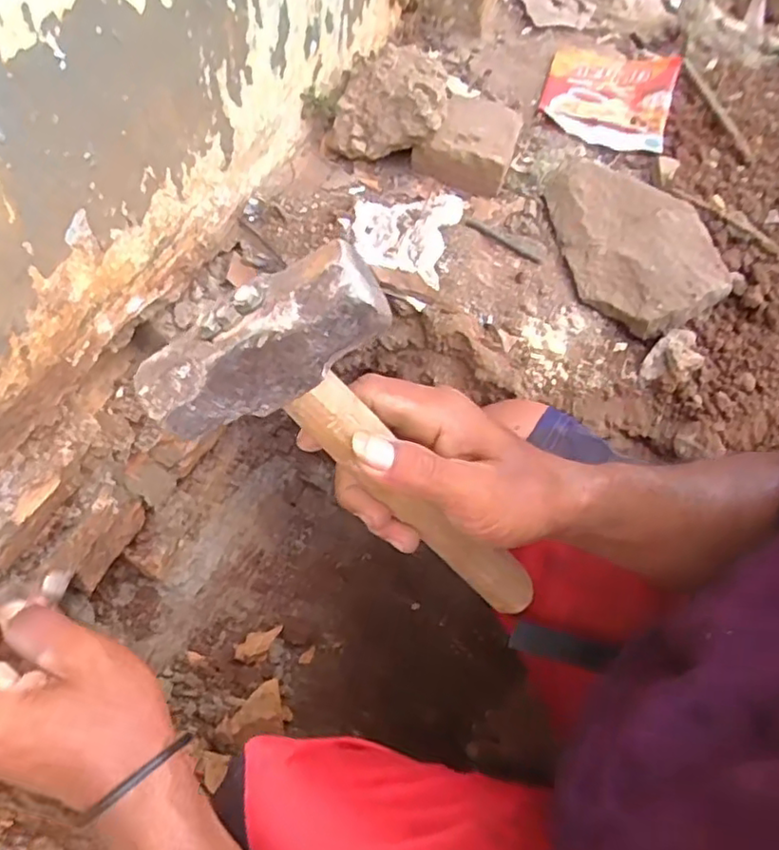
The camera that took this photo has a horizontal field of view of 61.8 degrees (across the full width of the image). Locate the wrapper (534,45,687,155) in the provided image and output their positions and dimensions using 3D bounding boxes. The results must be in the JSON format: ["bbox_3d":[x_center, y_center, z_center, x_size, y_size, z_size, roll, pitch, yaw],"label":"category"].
[{"bbox_3d":[0.298,-0.458,0.867,0.158,0.020,0.236,18,55,8],"label":"wrapper"}]

